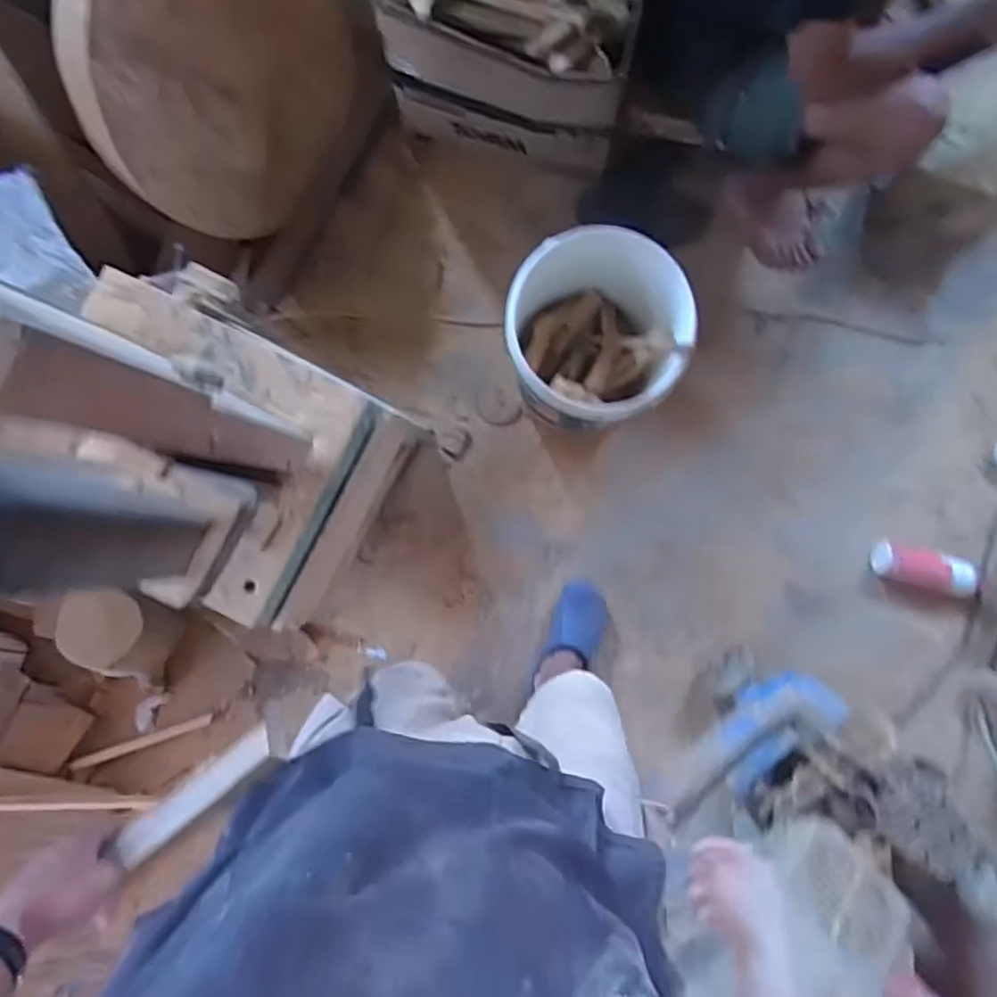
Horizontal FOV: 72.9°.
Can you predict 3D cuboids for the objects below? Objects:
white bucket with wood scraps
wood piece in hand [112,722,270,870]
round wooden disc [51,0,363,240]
[{"bbox_3d":[0.172,-0.276,1.250,0.301,0.306,0.276,0,84,1],"label":"white bucket with wood scraps"},{"bbox_3d":[-0.249,0.248,0.571,0.158,0.020,0.038,-39,51,7],"label":"wood piece in hand"},{"bbox_3d":[-0.475,-0.742,1.179,0.091,0.496,0.494,42,102,22],"label":"round wooden disc"}]

